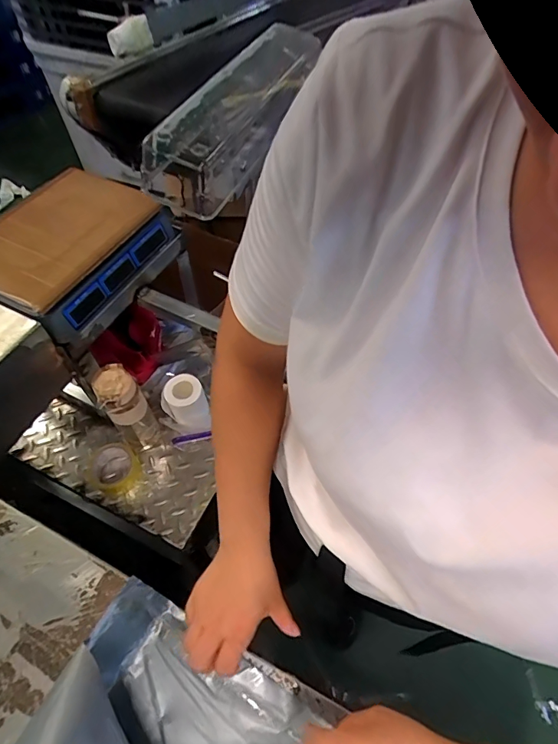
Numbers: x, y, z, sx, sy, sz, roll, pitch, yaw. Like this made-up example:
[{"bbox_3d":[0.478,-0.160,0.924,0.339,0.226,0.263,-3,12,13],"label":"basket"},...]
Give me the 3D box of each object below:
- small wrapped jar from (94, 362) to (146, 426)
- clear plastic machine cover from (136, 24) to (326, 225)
[{"bbox_3d":[-0.296,0.042,0.792,0.070,0.108,0.071,1,56,-1],"label":"small wrapped jar"},{"bbox_3d":[-0.033,-0.285,0.460,0.070,0.065,0.334,21,58,13],"label":"clear plastic machine cover"}]

